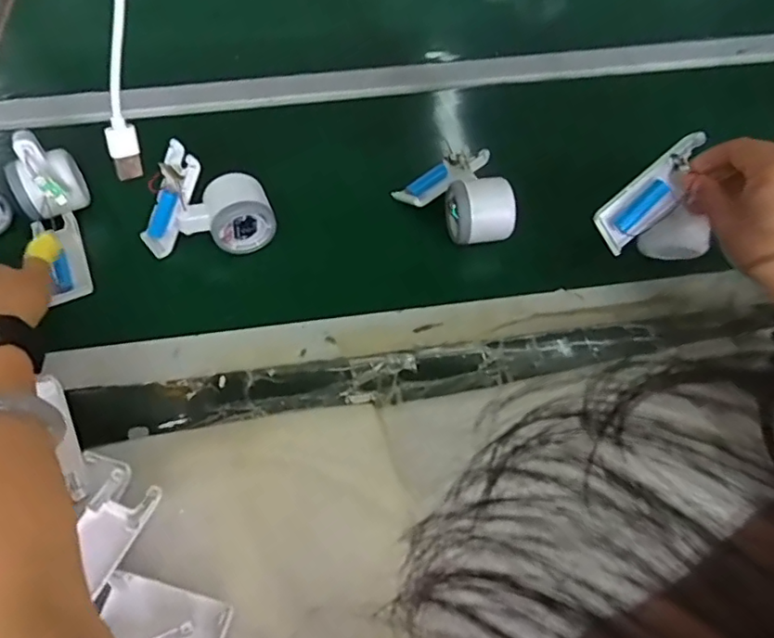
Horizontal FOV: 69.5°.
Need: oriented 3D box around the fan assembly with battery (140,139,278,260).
[{"bbox_3d":[-0.169,-0.108,0.519,0.123,0.074,0.067,-1,60,1],"label":"fan assembly with battery"}]

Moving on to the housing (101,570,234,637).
[{"bbox_3d":[-0.144,0.193,0.360,0.087,0.011,0.036,14,61,9],"label":"housing"}]

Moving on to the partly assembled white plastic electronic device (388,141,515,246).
[{"bbox_3d":[0.078,-0.128,0.542,0.094,0.053,0.124,-36,65,-18],"label":"partly assembled white plastic electronic device"}]

